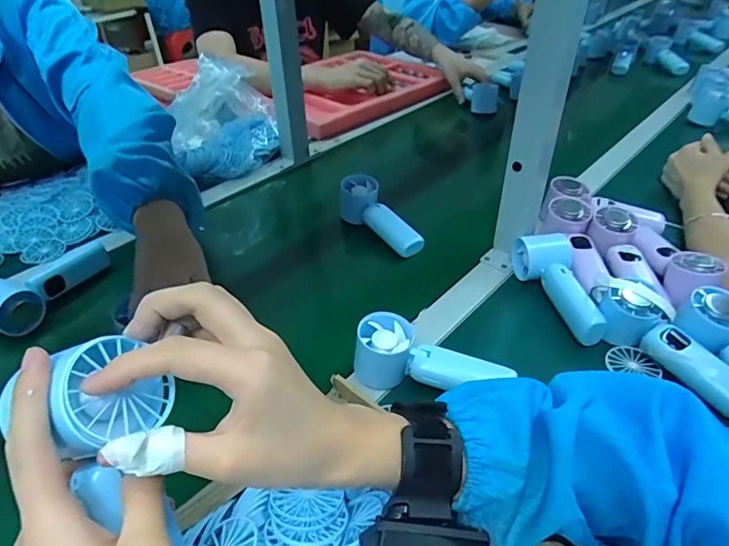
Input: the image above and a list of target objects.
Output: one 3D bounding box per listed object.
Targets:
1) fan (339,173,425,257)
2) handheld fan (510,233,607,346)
[{"bbox_3d":[0.019,-0.076,0.694,0.051,0.047,0.157,-28,58,-25],"label":"fan"},{"bbox_3d":[0.216,0.012,0.558,0.060,0.048,0.147,-1,40,4],"label":"handheld fan"}]

